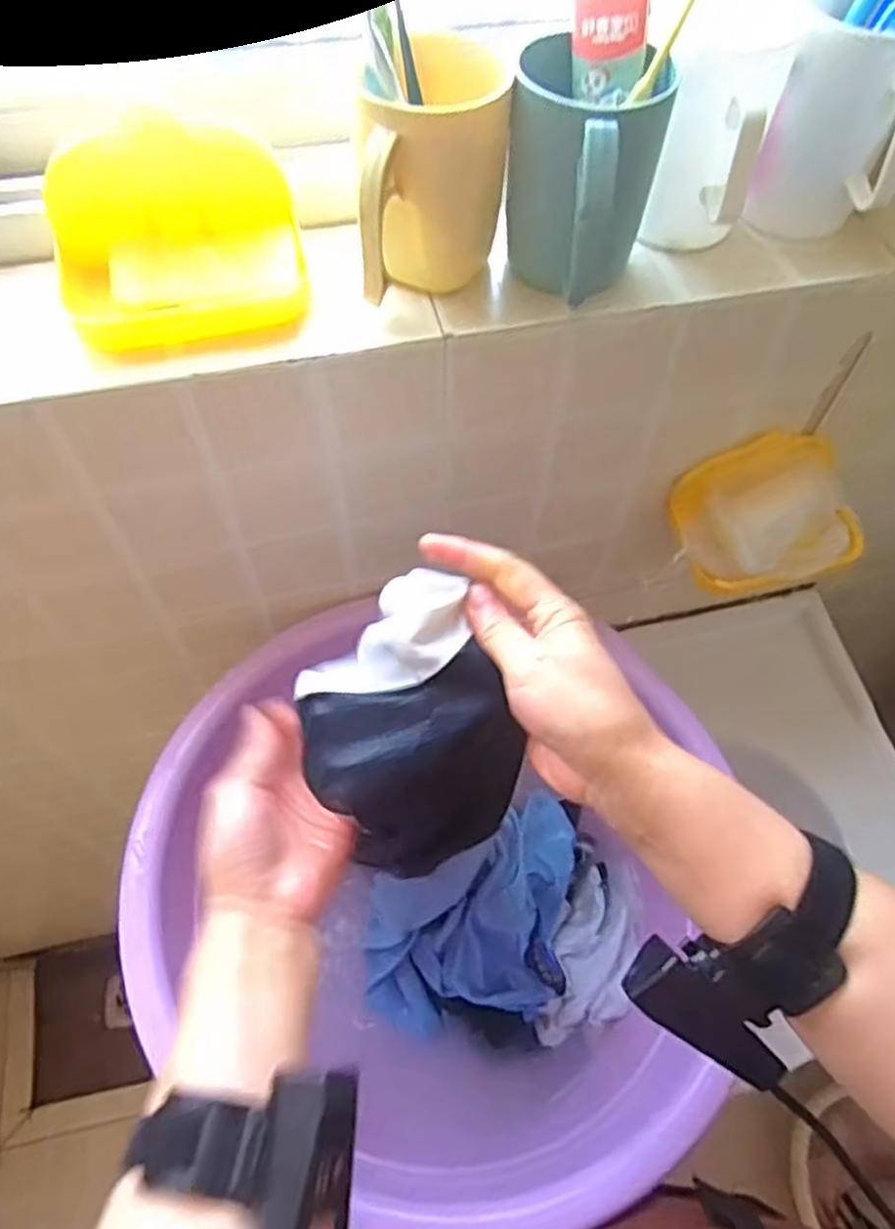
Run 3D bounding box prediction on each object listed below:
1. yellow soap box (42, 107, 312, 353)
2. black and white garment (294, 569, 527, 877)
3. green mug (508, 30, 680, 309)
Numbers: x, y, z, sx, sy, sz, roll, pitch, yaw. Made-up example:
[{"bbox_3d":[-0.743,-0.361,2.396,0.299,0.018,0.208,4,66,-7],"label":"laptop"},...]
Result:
[{"bbox_3d":[-0.148,-0.209,0.418,0.131,0.075,0.082,-15,60,-11],"label":"yellow soap box"},{"bbox_3d":[-0.020,0.071,0.407,0.091,0.135,0.112,-22,62,-15],"label":"black and white garment"},{"bbox_3d":[0.073,-0.235,0.420,0.081,0.099,0.102,7,59,2],"label":"green mug"}]

